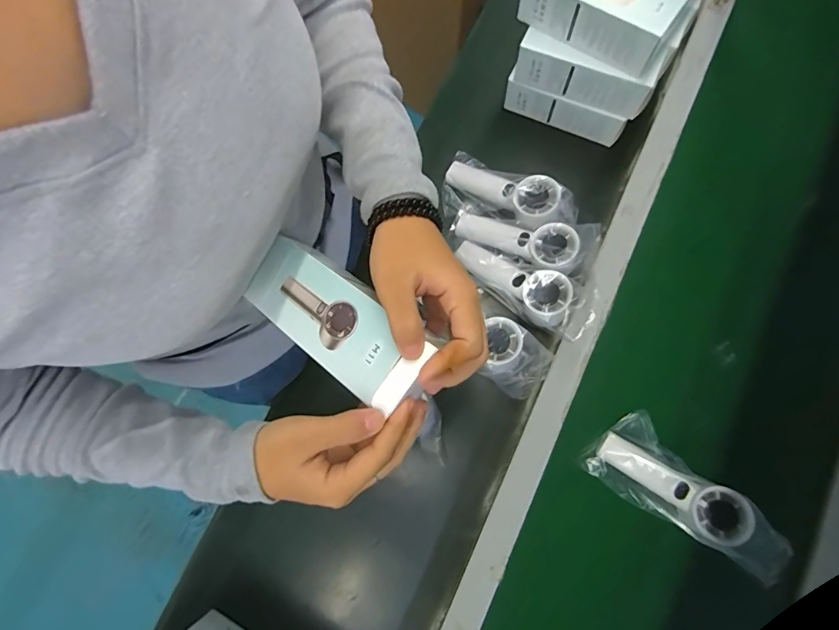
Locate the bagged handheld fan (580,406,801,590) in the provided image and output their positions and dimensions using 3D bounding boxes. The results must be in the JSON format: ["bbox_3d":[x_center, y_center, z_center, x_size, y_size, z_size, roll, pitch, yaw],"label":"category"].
[{"bbox_3d":[0.295,0.195,0.480,0.195,0.039,0.092,35,82,29],"label":"bagged handheld fan"}]

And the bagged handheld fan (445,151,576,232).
[{"bbox_3d":[0.116,-0.164,0.568,0.187,0.029,0.070,31,81,29],"label":"bagged handheld fan"}]

